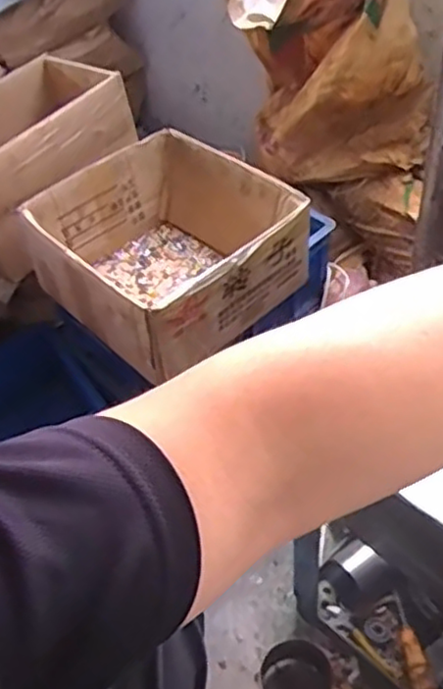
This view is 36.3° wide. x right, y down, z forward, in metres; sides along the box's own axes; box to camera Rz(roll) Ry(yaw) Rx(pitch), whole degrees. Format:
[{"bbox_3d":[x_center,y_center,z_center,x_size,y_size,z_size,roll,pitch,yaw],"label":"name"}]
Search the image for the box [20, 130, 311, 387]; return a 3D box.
[{"bbox_3d":[-0.079,-0.140,0.964,0.305,0.140,0.314,-38,54,-25],"label":"box"}]

